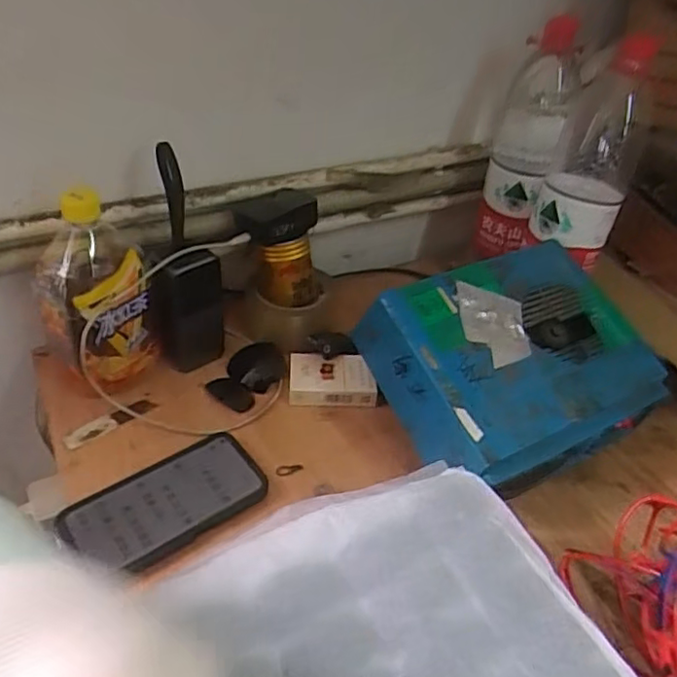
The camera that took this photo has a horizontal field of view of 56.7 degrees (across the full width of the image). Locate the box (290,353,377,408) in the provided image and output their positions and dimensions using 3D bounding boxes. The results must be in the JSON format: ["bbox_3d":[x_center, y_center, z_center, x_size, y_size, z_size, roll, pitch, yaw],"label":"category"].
[{"bbox_3d":[-0.008,0.041,0.646,0.085,0.023,0.058,-2,41,-8],"label":"box"}]

